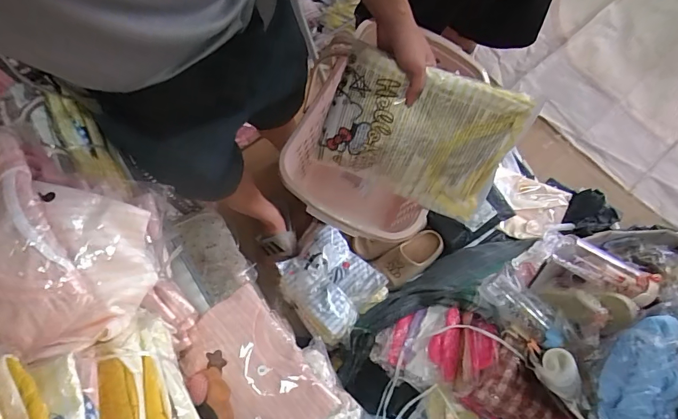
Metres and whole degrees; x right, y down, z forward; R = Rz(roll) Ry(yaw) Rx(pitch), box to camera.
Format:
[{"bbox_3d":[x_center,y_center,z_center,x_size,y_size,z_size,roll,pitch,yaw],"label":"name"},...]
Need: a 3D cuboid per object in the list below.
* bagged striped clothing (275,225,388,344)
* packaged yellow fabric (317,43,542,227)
[{"bbox_3d":[-0.030,0.200,1.213,0.257,0.054,0.297,-39,74,-23],"label":"bagged striped clothing"},{"bbox_3d":[0.121,-0.110,0.684,0.289,0.227,0.042,15,40,-2],"label":"packaged yellow fabric"}]

